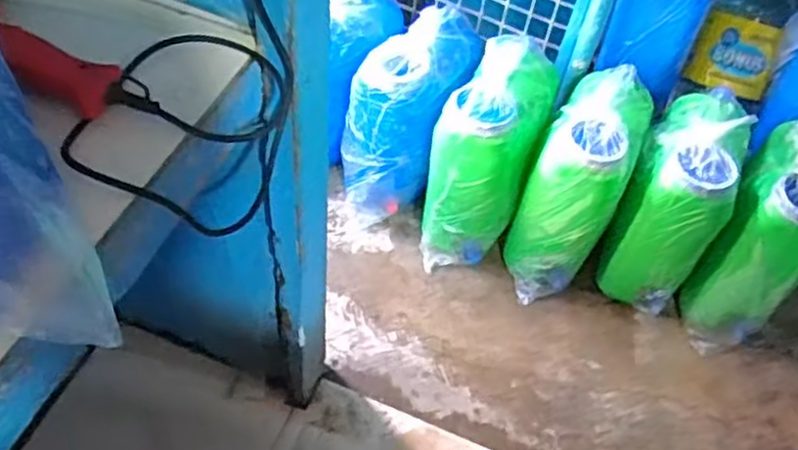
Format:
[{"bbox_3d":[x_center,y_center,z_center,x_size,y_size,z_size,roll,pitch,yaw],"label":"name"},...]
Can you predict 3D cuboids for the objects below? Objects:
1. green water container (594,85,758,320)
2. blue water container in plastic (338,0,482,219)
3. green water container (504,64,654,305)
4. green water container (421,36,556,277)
[{"bbox_3d":[0.579,-0.059,1.551,0.180,0.410,0.292,23,54,11],"label":"green water container"},{"bbox_3d":[0.023,-0.255,1.671,0.216,0.435,0.343,21,54,10],"label":"blue water container in plastic"},{"bbox_3d":[0.381,-0.084,1.576,0.181,0.439,0.337,25,55,13],"label":"green water container"},{"bbox_3d":[0.196,-0.154,1.610,0.195,0.452,0.361,22,54,10],"label":"green water container"}]

